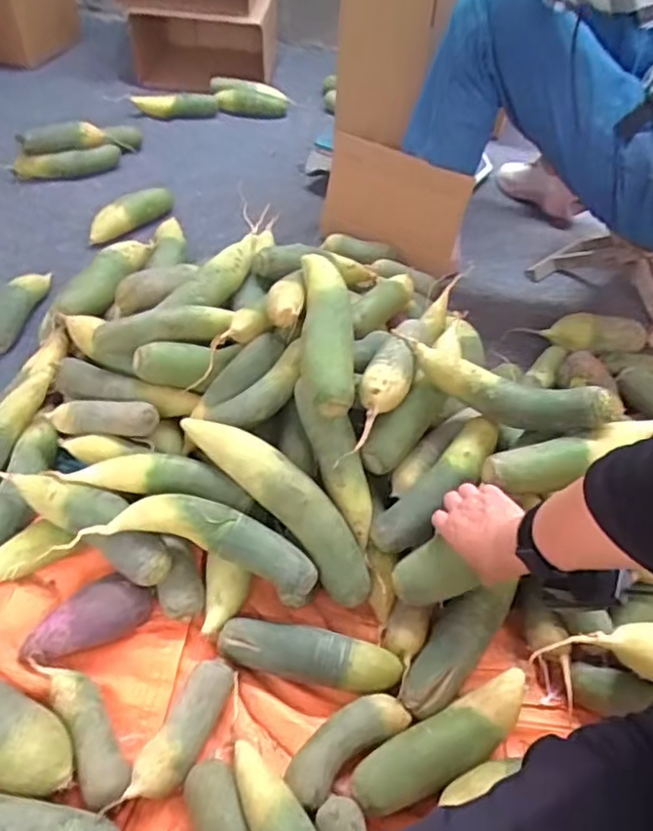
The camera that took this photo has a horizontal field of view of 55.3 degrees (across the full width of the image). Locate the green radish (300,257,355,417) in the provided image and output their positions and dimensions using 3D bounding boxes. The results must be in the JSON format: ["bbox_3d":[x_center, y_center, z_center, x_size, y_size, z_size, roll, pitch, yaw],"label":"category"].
[{"bbox_3d":[0.001,-0.114,0.774,0.065,0.050,0.265,3,48,-3],"label":"green radish"}]

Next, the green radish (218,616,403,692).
[{"bbox_3d":[-0.018,0.261,0.680,0.197,0.053,0.046,11,47,5],"label":"green radish"}]

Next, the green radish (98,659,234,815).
[{"bbox_3d":[-0.142,0.317,0.617,0.047,0.046,0.158,20,49,13],"label":"green radish"}]

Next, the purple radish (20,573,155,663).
[{"bbox_3d":[-0.262,0.229,0.688,0.141,0.060,0.059,-28,56,-27],"label":"purple radish"}]

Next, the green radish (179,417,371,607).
[{"bbox_3d":[-0.050,0.093,0.721,0.291,0.057,0.065,44,56,8],"label":"green radish"}]

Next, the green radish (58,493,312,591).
[{"bbox_3d":[-0.136,0.135,0.693,0.261,0.054,0.073,19,47,-4],"label":"green radish"}]

